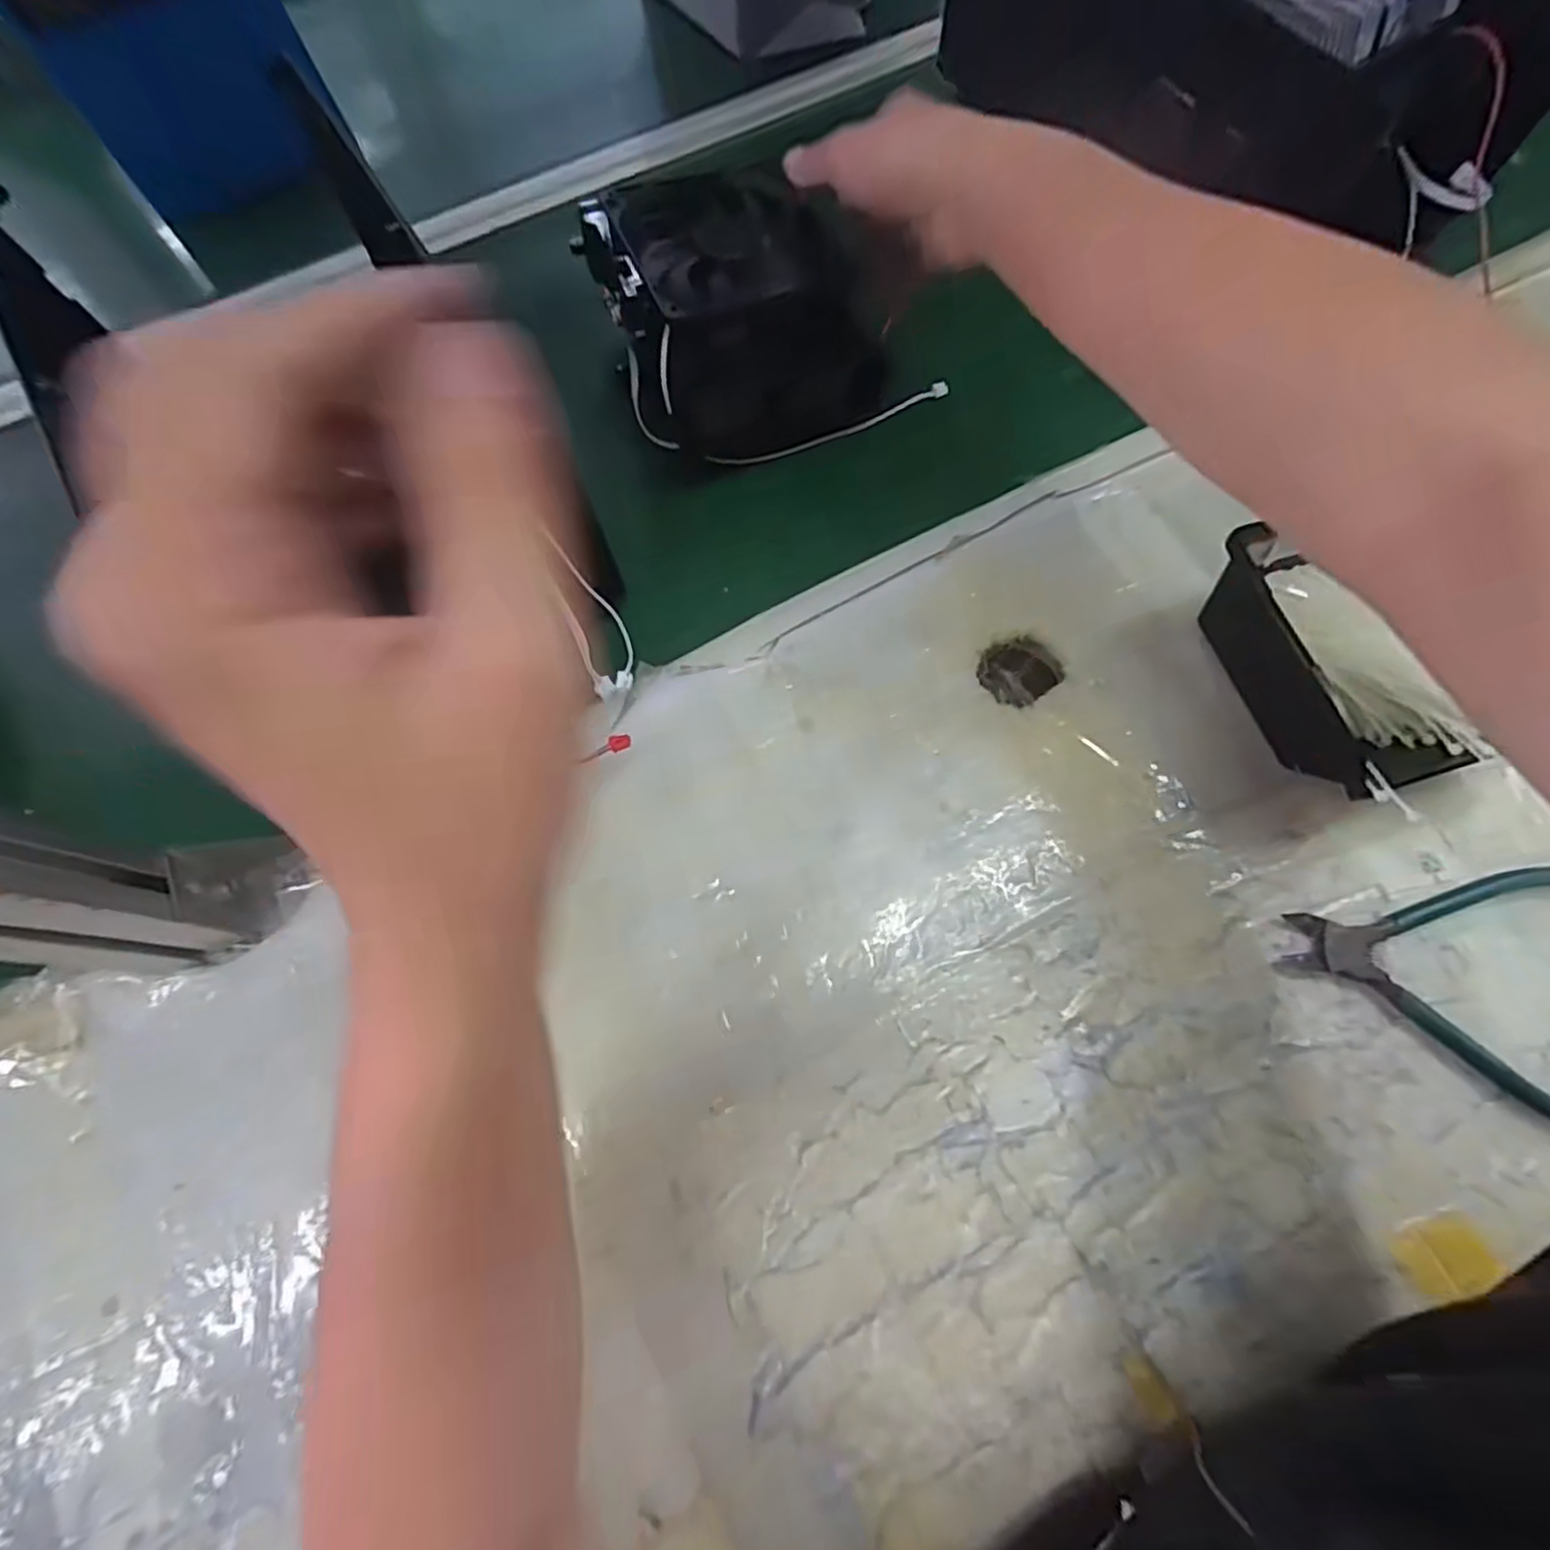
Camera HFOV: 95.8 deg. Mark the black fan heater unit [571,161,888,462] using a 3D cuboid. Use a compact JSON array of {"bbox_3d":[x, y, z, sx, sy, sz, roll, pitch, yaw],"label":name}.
[{"bbox_3d":[-0.022,-0.299,0.436,0.157,0.082,0.167,-17,71,-4],"label":"black fan heater unit"}]

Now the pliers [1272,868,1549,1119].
[{"bbox_3d":[0.303,0.090,0.316,0.131,0.017,0.113,10,71,6],"label":"pliers"}]

